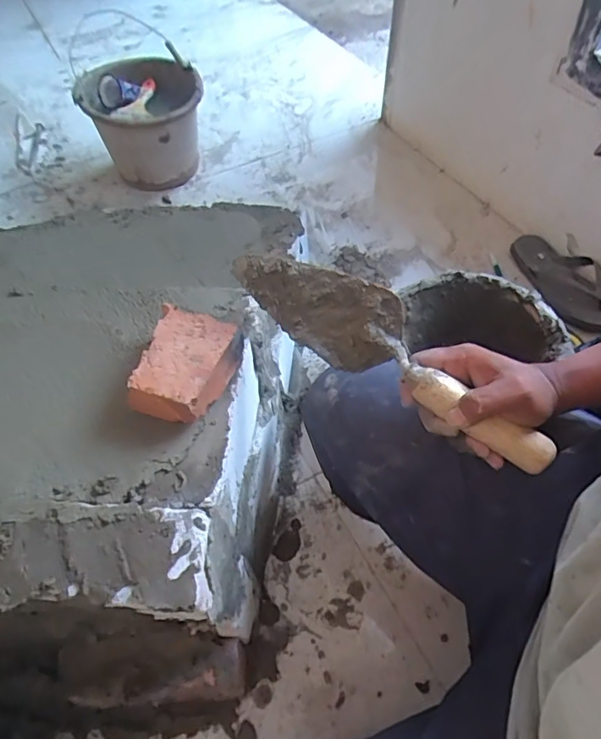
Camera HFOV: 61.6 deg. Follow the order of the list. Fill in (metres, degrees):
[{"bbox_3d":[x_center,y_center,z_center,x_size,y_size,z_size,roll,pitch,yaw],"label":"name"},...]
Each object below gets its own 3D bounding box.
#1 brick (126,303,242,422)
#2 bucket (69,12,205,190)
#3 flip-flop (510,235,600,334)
[{"bbox_3d":[-0.107,0.000,0.471,0.077,0.051,0.100,15,58,12],"label":"brick"},{"bbox_3d":[-0.347,-0.553,1.174,0.254,0.215,0.260,-7,56,-3],"label":"bucket"},{"bbox_3d":[0.503,-0.171,0.946,0.103,0.045,0.246,-14,56,-8],"label":"flip-flop"}]

